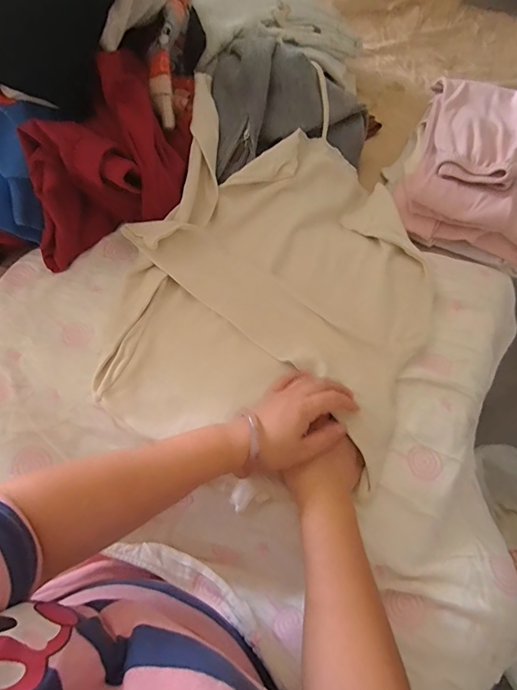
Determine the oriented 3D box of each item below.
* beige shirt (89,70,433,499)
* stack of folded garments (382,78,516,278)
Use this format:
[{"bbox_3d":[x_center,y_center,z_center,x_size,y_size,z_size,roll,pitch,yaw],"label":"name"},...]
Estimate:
[{"bbox_3d":[0.026,-0.080,0.529,0.396,0.069,0.482,20,62,9],"label":"beige shirt"},{"bbox_3d":[0.352,-0.307,0.652,0.238,0.074,0.346,23,63,11],"label":"stack of folded garments"}]

